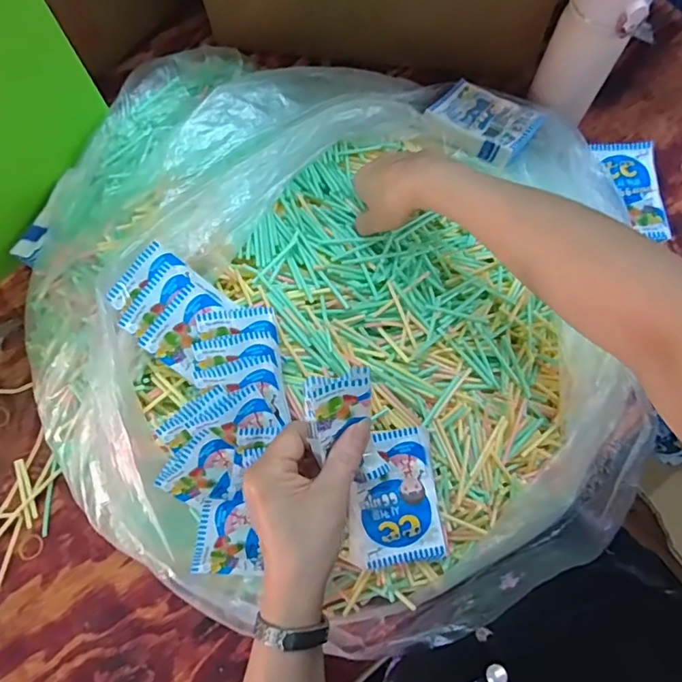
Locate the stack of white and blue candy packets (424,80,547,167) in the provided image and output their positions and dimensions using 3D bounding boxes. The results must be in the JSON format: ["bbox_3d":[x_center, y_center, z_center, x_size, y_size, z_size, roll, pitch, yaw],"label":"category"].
[{"bbox_3d":[0.149,-0.235,0.560,0.103,0.023,0.079,39,78,12],"label":"stack of white and blue candy packets"}]

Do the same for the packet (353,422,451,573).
[{"bbox_3d":[0.044,0.131,0.448,0.074,0.023,0.106,-6,74,-1],"label":"packet"}]

